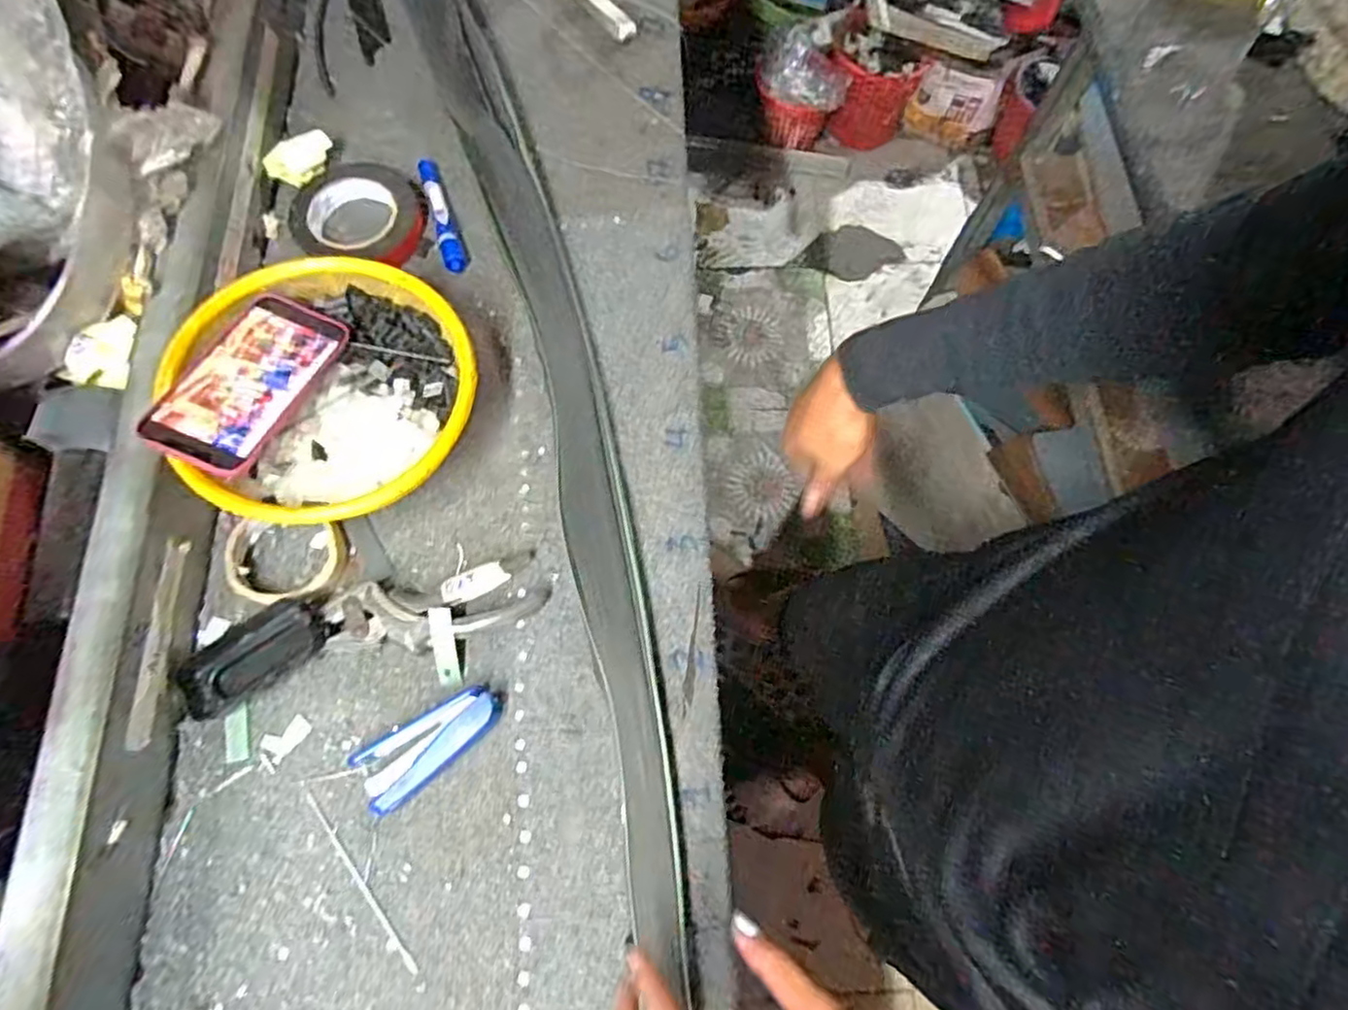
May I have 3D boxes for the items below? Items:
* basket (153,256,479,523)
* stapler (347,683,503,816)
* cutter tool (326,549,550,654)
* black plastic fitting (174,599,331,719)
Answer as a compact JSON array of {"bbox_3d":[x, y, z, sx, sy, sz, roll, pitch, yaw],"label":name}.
[{"bbox_3d":[-0.278,-0.089,0.568,0.211,0.088,0.227,0,71,-1],"label":"basket"},{"bbox_3d":[-0.186,0.182,0.528,0.112,0.017,0.051,-32,75,-12],"label":"stapler"},{"bbox_3d":[-0.187,0.079,0.551,0.164,0.029,0.063,-11,72,-5],"label":"cutter tool"},{"bbox_3d":[-0.329,0.118,0.540,0.110,0.020,0.046,-35,75,-12],"label":"black plastic fitting"}]

